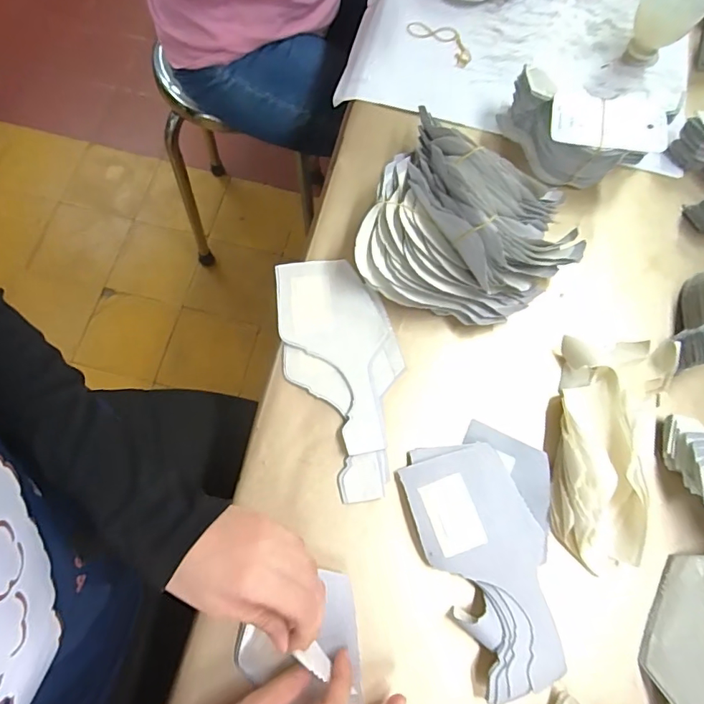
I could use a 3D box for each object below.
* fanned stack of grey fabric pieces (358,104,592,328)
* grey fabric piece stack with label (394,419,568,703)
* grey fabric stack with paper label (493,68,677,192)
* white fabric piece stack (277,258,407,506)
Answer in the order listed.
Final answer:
[{"bbox_3d":[0.110,-0.116,0.434,0.185,0.077,0.174,23,74,6],"label":"fanned stack of grey fabric pieces"},{"bbox_3d":[0.120,0.153,0.379,0.118,0.016,0.184,-20,73,-6],"label":"grey fabric piece stack with label"},{"bbox_3d":[0.221,-0.215,0.479,0.148,0.067,0.071,22,73,6],"label":"grey fabric stack with paper label"},{"bbox_3d":[-0.007,0.016,0.426,0.097,0.010,0.214,-9,72,-2],"label":"white fabric piece stack"}]

